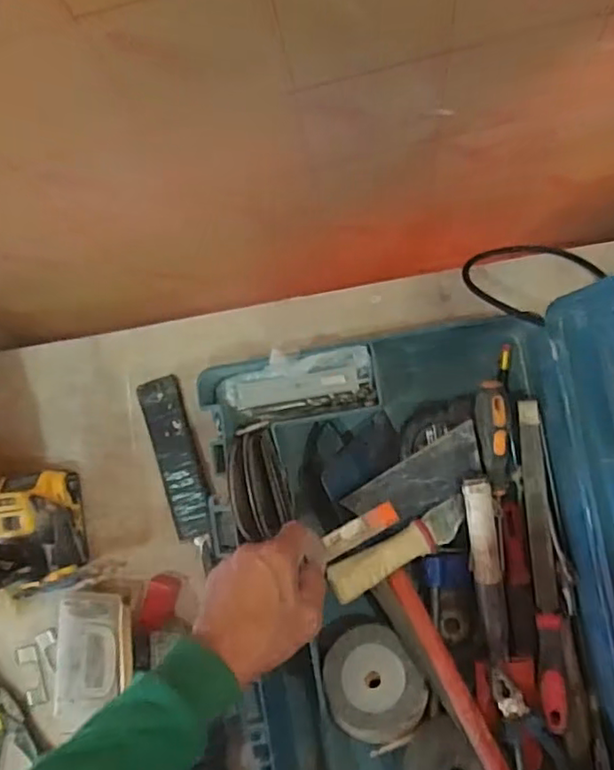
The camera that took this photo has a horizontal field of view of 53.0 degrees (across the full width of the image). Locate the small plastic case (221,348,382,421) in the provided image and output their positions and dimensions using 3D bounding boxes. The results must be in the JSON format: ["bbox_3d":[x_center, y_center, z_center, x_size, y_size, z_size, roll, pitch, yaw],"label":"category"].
[{"bbox_3d":[-0.008,0.001,0.603,0.144,0.034,0.058,-9,86,6],"label":"small plastic case"}]

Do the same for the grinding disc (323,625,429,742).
[{"bbox_3d":[0.064,0.297,0.620,0.094,0.023,0.107,-30,84,4],"label":"grinding disc"}]

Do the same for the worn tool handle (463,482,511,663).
[{"bbox_3d":[0.173,0.178,0.584,0.025,0.024,0.177,-8,86,6],"label":"worn tool handle"}]

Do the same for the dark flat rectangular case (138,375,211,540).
[{"bbox_3d":[-0.141,0.078,0.676,0.044,0.016,0.174,-18,85,5],"label":"dark flat rectangular case"}]

